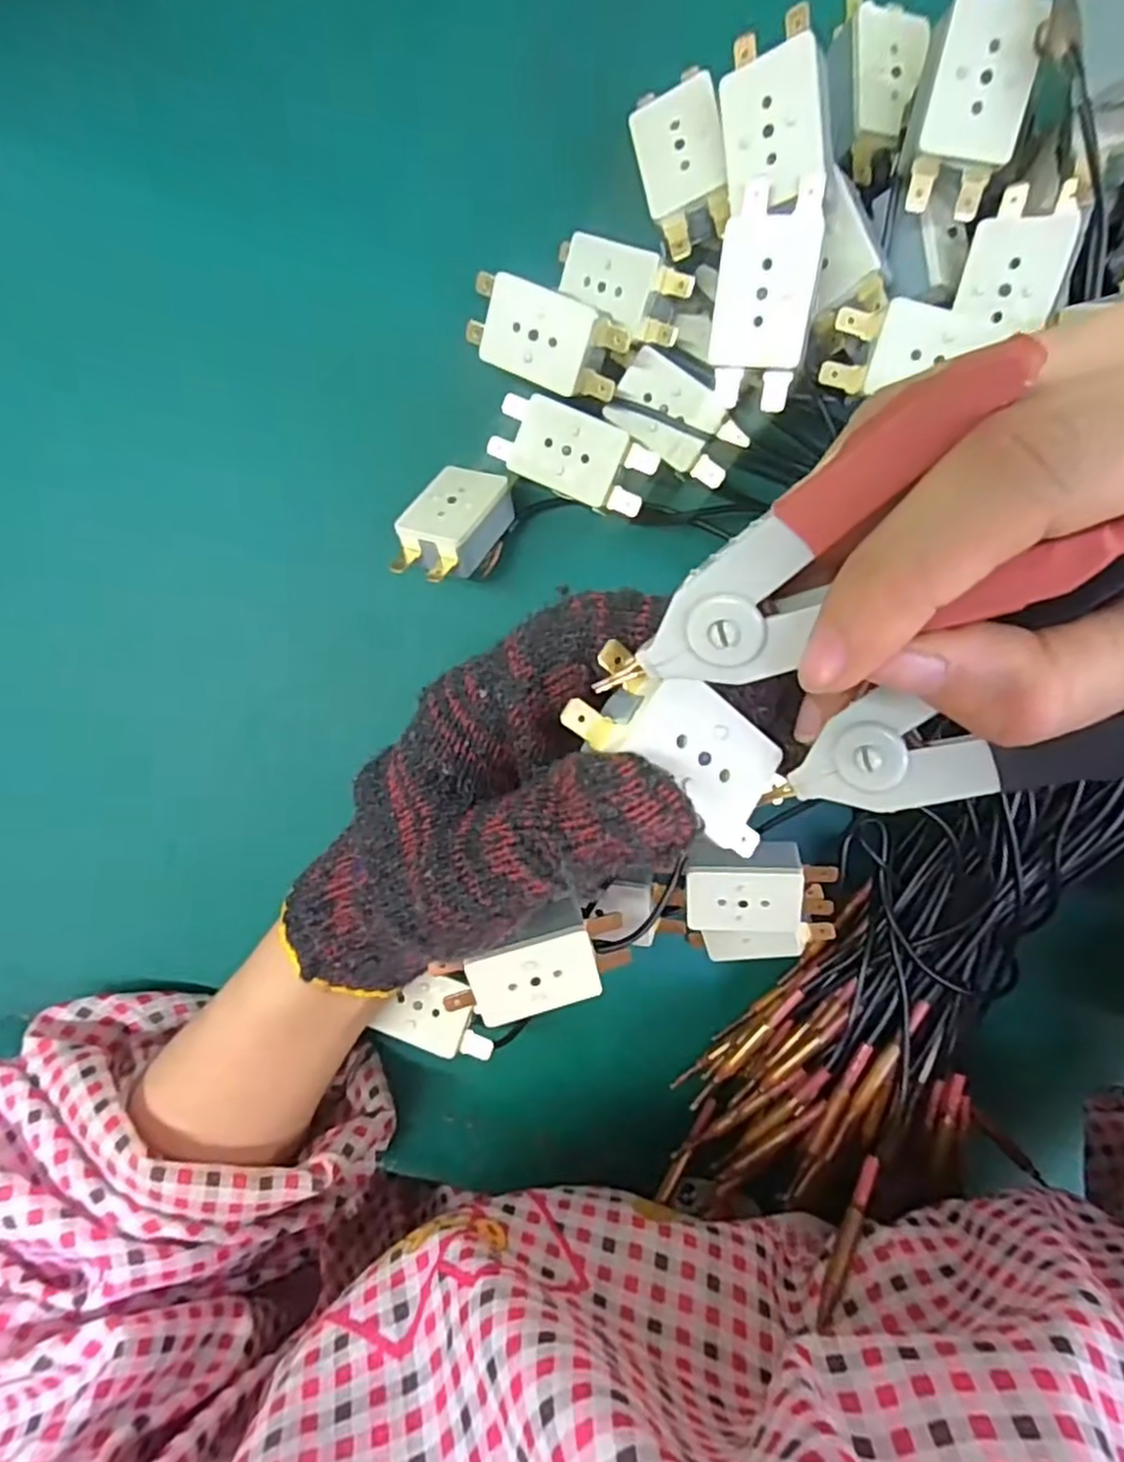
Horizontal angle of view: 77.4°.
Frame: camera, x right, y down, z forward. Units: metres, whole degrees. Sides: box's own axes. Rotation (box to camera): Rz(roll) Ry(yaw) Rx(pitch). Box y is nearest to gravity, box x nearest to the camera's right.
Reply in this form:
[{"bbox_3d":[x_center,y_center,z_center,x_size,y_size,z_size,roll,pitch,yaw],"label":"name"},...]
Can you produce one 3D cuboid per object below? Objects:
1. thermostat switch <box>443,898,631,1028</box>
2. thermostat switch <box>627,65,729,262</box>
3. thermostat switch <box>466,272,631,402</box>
[{"bbox_3d":[-0.008,0.071,0.219,0.055,0.016,0.028,-19,115,-3],"label":"thermostat switch"},{"bbox_3d":[0.040,-0.181,0.228,0.027,0.015,0.049,-14,88,17],"label":"thermostat switch"},{"bbox_3d":[-0.004,-0.133,0.238,0.052,0.014,0.027,29,121,9],"label":"thermostat switch"}]

